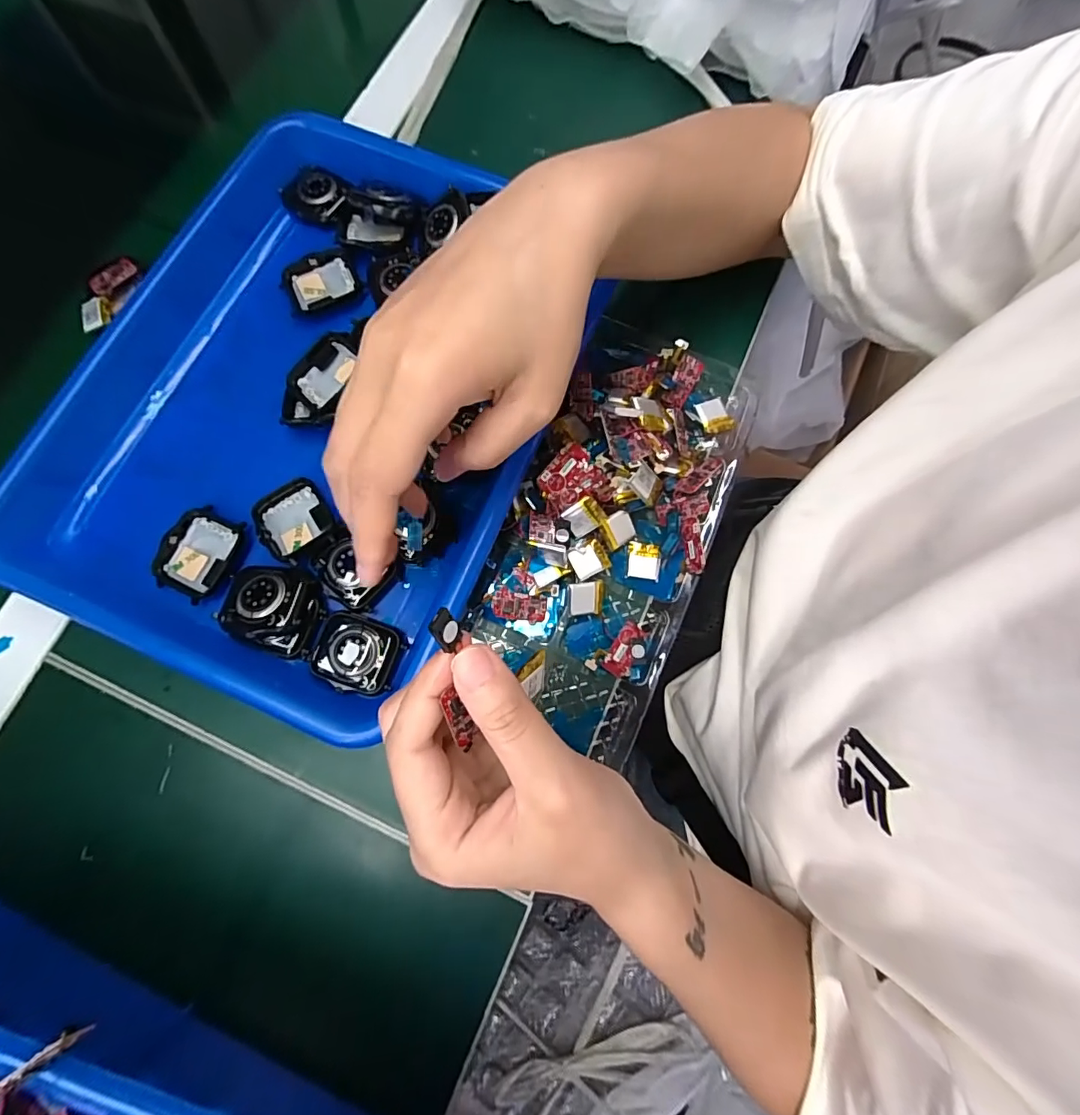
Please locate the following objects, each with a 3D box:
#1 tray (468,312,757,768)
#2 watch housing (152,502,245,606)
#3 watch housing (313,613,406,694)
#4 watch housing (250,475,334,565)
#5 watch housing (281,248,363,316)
[{"bbox_3d":[0.043,-0.027,0.281,0.109,0.047,0.238,22,77,6],"label":"tray"},{"bbox_3d":[-0.183,-0.003,0.270,0.036,0.008,0.045,25,78,6],"label":"watch housing"},{"bbox_3d":[-0.094,0.049,0.259,0.042,0.009,0.036,17,77,4],"label":"watch housing"},{"bbox_3d":[-0.134,-0.021,0.273,0.036,0.011,0.044,-34,78,-7],"label":"watch housing"},{"bbox_3d":[-0.134,-0.169,0.313,0.044,0.009,0.037,-25,77,-5],"label":"watch housing"}]

